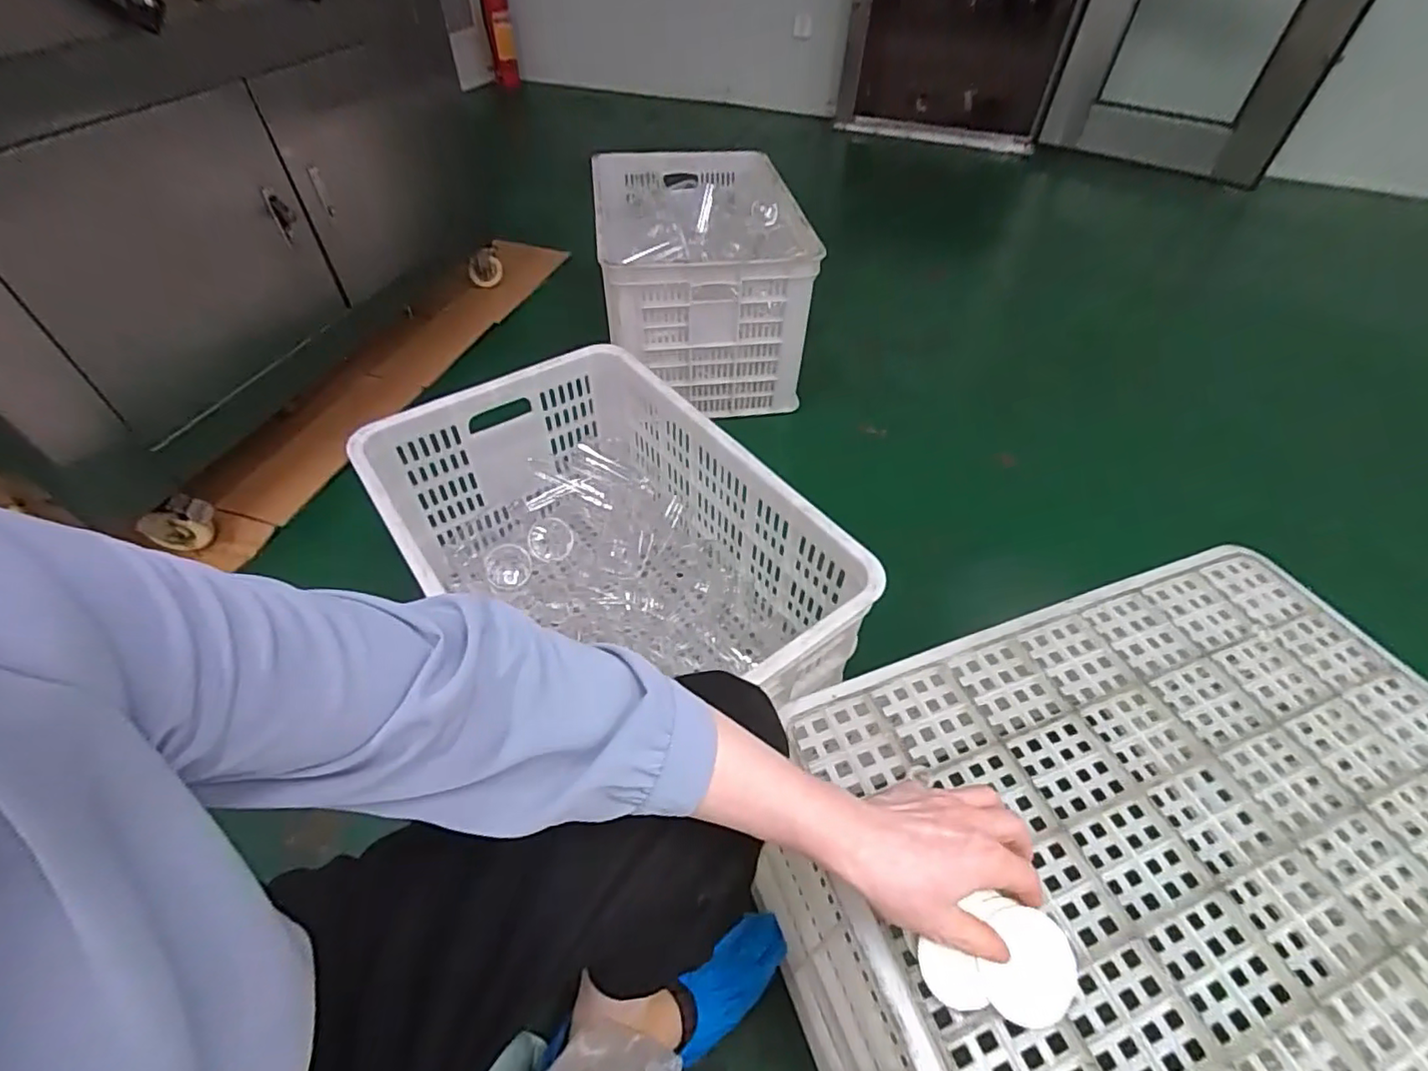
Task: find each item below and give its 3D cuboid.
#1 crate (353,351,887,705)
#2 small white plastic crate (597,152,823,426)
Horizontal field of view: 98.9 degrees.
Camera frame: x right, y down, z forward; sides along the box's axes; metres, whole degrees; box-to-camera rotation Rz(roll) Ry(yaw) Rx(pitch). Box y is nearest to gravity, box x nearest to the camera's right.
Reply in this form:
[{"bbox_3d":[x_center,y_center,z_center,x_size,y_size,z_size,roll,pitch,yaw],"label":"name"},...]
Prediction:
[{"bbox_3d":[-0.149,0.064,0.865,0.418,0.324,0.601,-29,55,-25],"label":"crate"},{"bbox_3d":[-0.049,-0.573,1.408,0.408,0.378,0.524,-8,49,-9],"label":"small white plastic crate"}]

